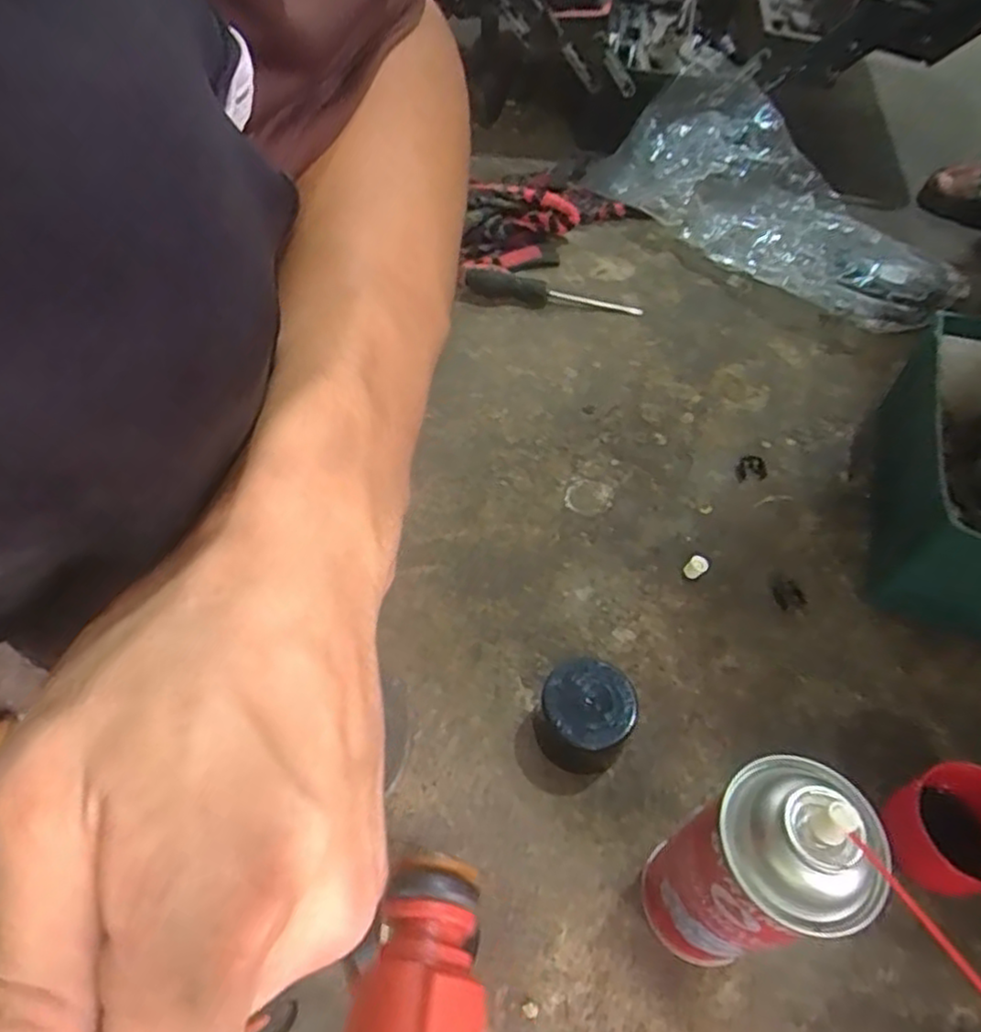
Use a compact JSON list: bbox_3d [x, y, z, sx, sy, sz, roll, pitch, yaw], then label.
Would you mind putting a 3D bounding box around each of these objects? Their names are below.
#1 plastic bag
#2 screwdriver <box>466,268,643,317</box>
[{"bbox_3d":[0.303,-0.352,0.773,0.224,0.081,0.411,-24,59,-17],"label":"plastic bag"},{"bbox_3d":[0.065,-0.230,0.734,0.179,0.025,0.024,11,56,6],"label":"screwdriver"}]

